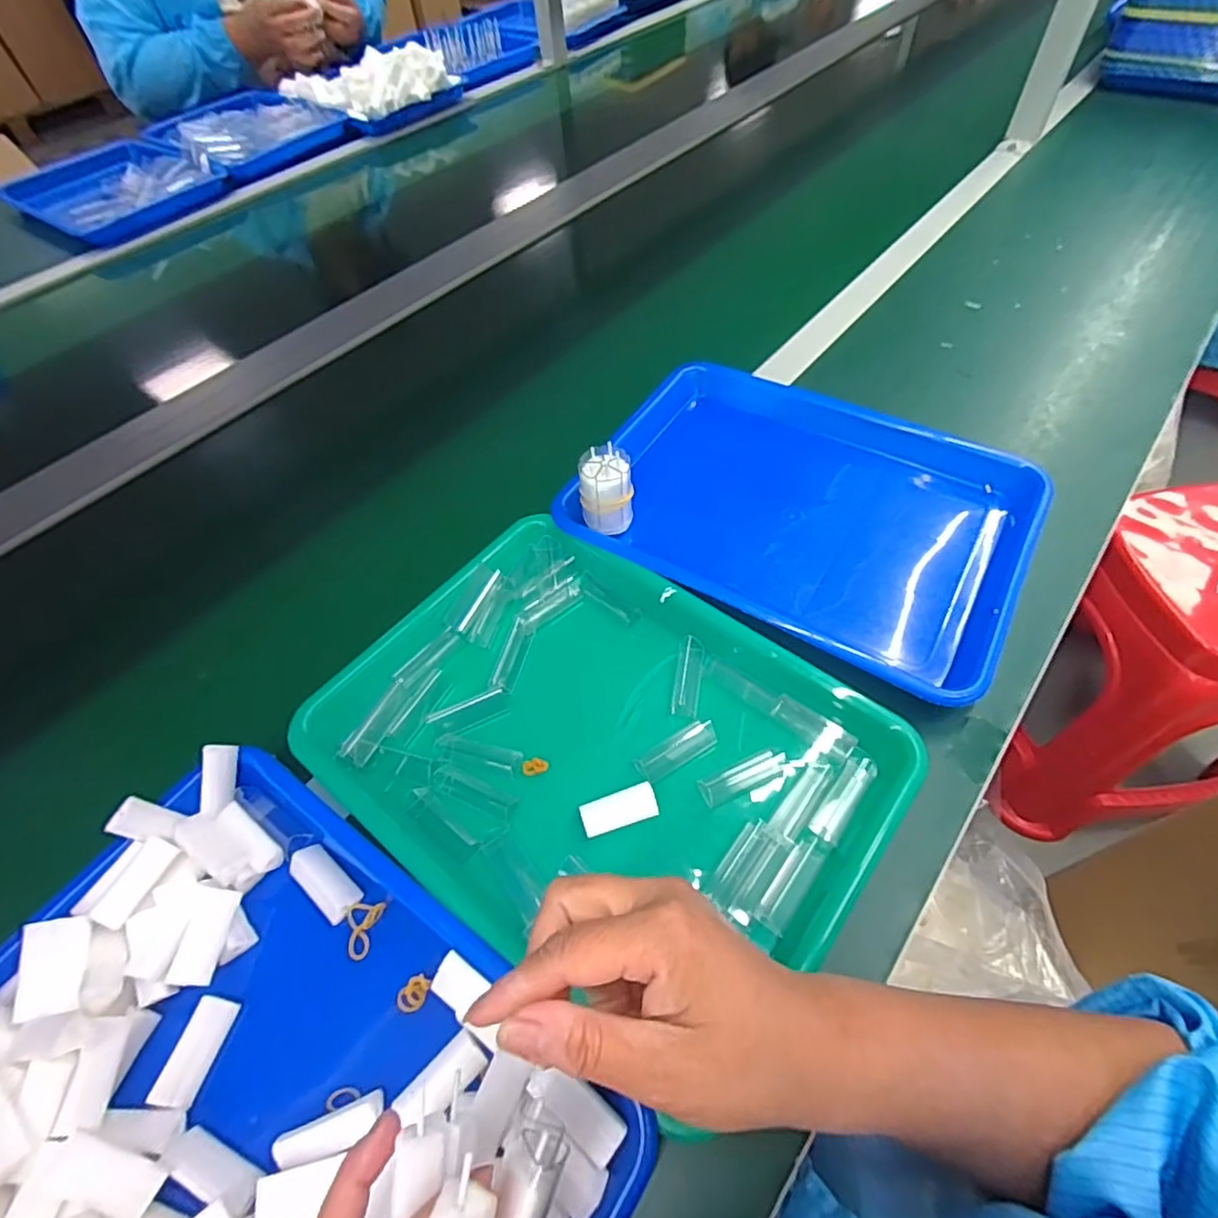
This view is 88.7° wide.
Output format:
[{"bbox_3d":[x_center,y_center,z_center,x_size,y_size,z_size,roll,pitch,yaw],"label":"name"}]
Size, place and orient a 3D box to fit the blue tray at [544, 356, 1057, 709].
[{"bbox_3d":[0.155,-0.087,0.504,0.328,0.047,0.253,25,60,20],"label":"blue tray"}]

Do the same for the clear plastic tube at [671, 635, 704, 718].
[{"bbox_3d":[0.055,0.048,0.432,0.018,0.014,0.056,6,55,9],"label":"clear plastic tube"}]

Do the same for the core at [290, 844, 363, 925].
[{"bbox_3d":[-0.166,0.159,0.364,0.048,0.009,0.021,34,64,25],"label":"core"}]

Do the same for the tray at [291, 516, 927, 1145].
[{"bbox_3d":[-0.007,0.088,0.403,0.346,0.034,0.245,29,62,23],"label":"tray"}]

